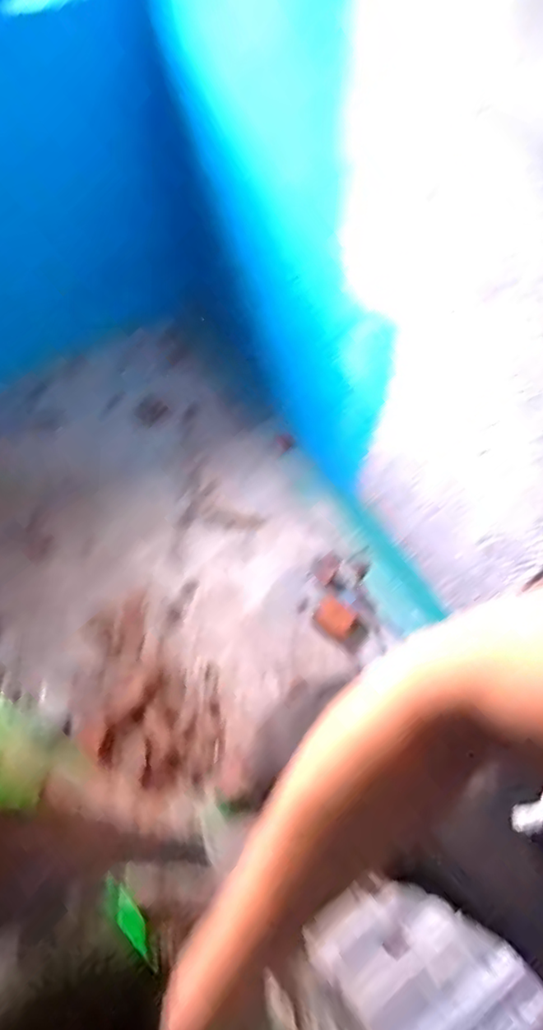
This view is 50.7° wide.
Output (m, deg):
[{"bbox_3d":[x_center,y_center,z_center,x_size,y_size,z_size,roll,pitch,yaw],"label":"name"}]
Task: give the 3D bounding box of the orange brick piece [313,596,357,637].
[{"bbox_3d":[0.195,0.307,1.726,0.113,0.045,0.090,35,66,16],"label":"orange brick piece"}]

